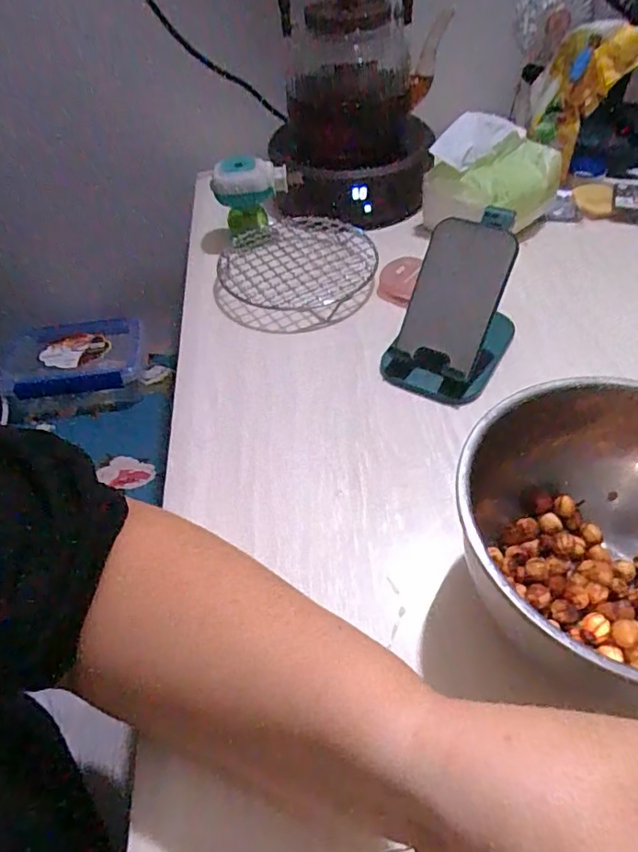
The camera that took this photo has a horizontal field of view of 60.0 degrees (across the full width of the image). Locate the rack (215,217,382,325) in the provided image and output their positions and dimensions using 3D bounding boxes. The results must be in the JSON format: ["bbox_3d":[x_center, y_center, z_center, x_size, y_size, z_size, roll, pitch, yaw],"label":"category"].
[{"bbox_3d":[-0.023,-0.163,0.562,0.156,0.033,0.139,0,49,6],"label":"rack"}]

